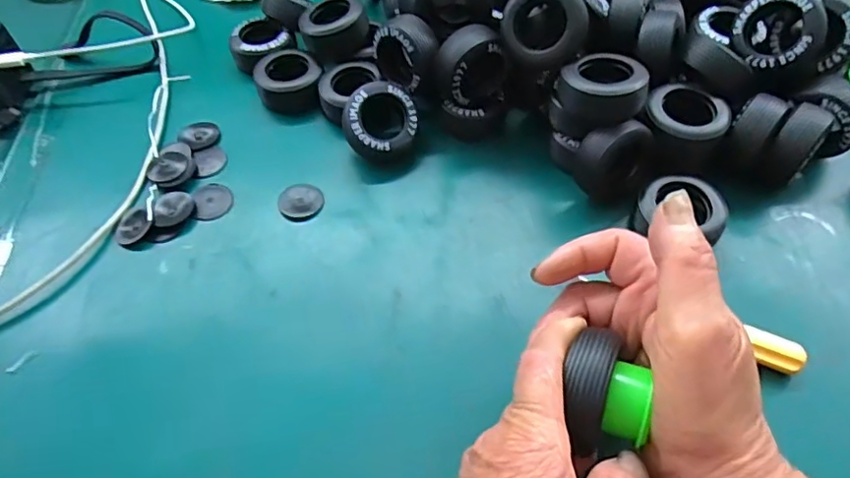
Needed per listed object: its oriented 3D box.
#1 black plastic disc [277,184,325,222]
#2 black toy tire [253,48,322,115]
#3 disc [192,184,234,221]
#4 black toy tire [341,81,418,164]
[{"bbox_3d":[-0.079,-0.024,0.369,0.028,0.005,0.030,-1,55,2],"label":"black plastic disc"},{"bbox_3d":[-0.097,-0.114,0.422,0.045,0.027,0.041,-7,55,-2],"label":"black toy tire"},{"bbox_3d":[-0.136,-0.025,0.372,0.024,0.004,0.028,-13,56,-6],"label":"disc"},{"bbox_3d":[-0.029,-0.076,0.379,0.048,0.024,0.048,-4,87,-14],"label":"black toy tire"}]

